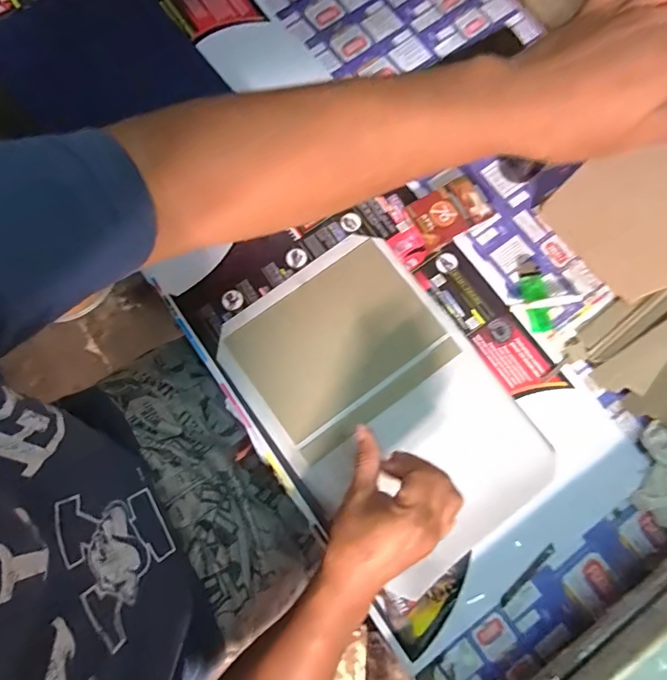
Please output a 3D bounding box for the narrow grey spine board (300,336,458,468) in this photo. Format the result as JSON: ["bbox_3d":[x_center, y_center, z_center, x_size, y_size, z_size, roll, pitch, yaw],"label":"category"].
[{"bbox_3d":[0.053,0.067,0.489,0.206,0.004,0.022,-36,81,-6],"label":"narrow grey spine board"}]

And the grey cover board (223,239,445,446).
[{"bbox_3d":[0.000,-0.002,0.506,0.203,0.010,0.141,-36,81,-1],"label":"grey cover board"}]

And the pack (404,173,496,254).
[{"bbox_3d":[0.135,-0.148,0.526,0.087,0.023,0.060,-31,80,-5],"label":"pack"}]

